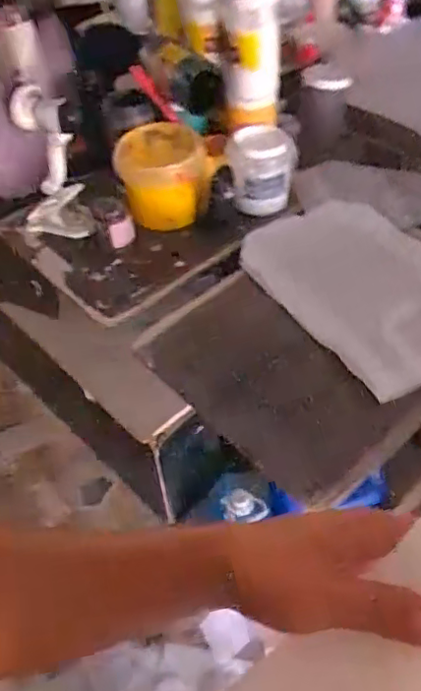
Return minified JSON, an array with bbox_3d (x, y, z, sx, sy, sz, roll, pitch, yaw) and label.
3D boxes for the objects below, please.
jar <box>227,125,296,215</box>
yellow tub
[{"bbox_3d":[0.098,-0.336,1.137,0.120,0.146,0.120,-2,47,2],"label":"jar"},{"bbox_3d":[-0.088,-0.325,1.128,0.172,0.144,0.161,1,47,6],"label":"yellow tub"}]

